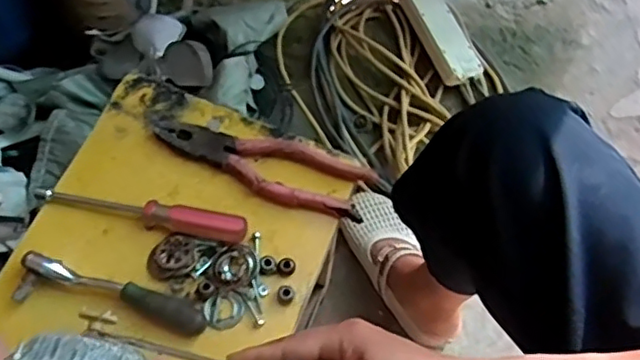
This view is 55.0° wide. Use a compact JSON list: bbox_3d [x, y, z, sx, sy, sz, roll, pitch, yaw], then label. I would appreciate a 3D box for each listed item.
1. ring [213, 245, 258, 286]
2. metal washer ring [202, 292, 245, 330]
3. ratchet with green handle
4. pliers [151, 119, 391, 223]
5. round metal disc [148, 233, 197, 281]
[{"bbox_3d":[-0.069,0.070,0.502,0.035,0.013,0.030,-34,69,-13],"label":"ring"},{"bbox_3d":[-0.077,0.105,0.493,0.032,0.008,0.029,-29,71,-22],"label":"metal washer ring"},{"bbox_3d":[-0.165,0.094,0.479,0.149,0.022,0.039,15,66,8],"label":"ratchet with green handle"},{"bbox_3d":[-0.047,-0.014,0.539,0.206,0.017,0.062,15,66,8],"label":"pliers"},{"bbox_3d":[-0.122,0.062,0.506,0.040,0.009,0.035,-35,69,-14],"label":"round metal disc"}]

